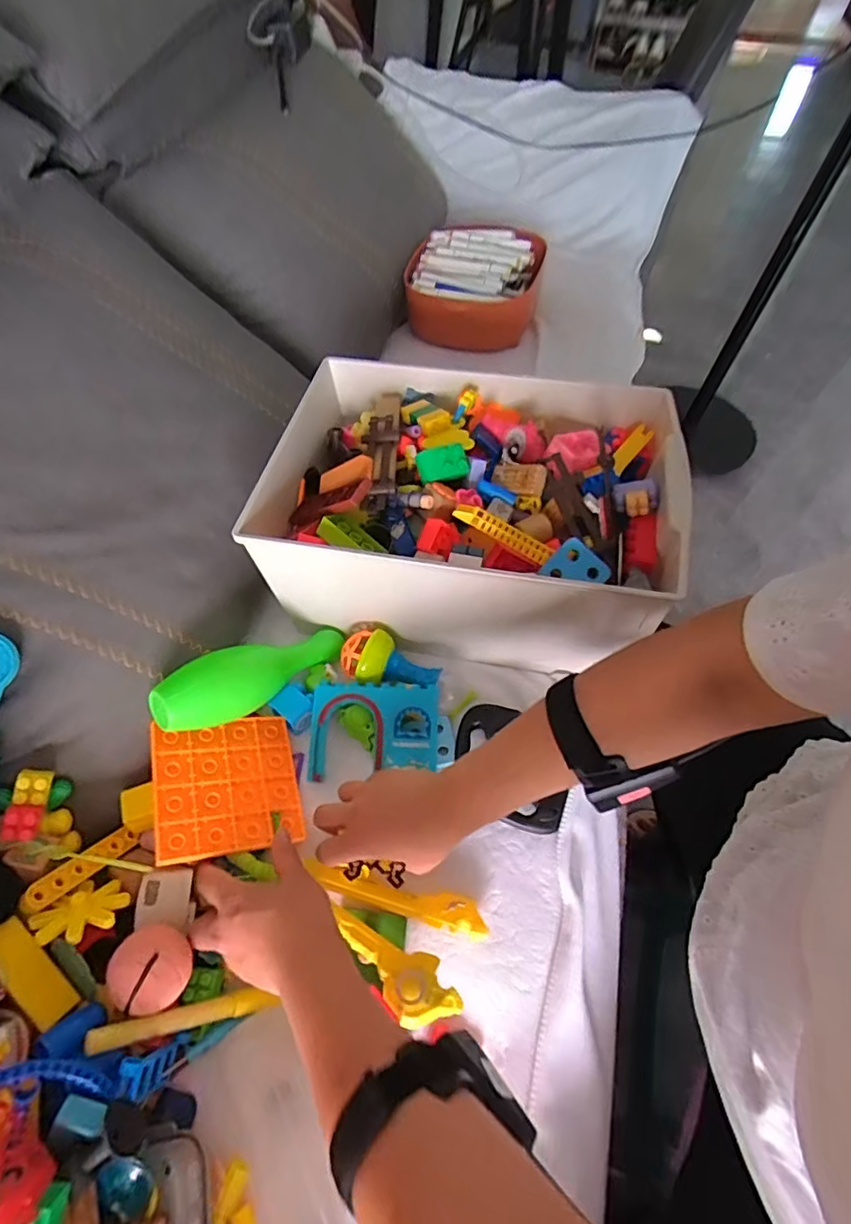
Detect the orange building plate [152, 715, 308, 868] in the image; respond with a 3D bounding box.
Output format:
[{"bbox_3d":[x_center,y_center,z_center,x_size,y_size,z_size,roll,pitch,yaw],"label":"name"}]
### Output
[{"bbox_3d":[-0.180,0.156,0.507,0.125,0.005,0.122,5,51,-36],"label":"orange building plate"}]

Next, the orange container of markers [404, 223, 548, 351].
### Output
[{"bbox_3d":[0.088,-0.587,0.993,0.226,0.106,0.249,12,56,5],"label":"orange container of markers"}]

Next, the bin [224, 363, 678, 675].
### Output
[{"bbox_3d":[0.038,-0.116,0.614,0.424,0.150,0.291,9,56,4],"label":"bin"}]

